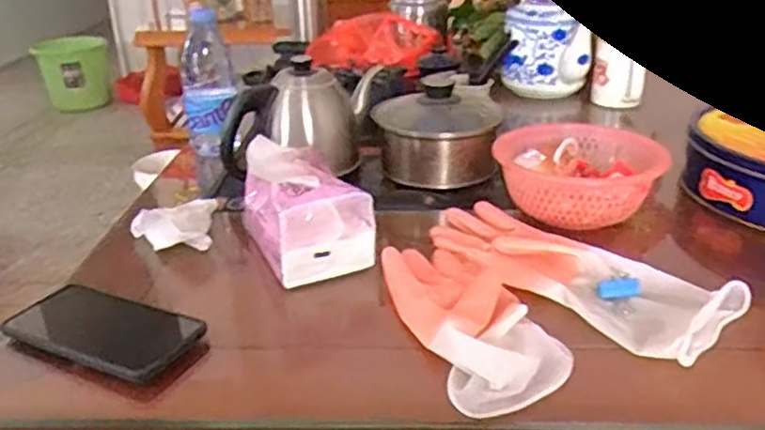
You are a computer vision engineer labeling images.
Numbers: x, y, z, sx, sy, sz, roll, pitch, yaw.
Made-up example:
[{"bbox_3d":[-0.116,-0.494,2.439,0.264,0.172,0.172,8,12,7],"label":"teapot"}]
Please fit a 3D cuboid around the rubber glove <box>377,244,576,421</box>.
[{"bbox_3d":[0.067,0.078,0.537,0.094,0.032,0.201,-10,27,-17],"label":"rubber glove"}]

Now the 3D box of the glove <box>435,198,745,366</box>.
[{"bbox_3d":[0.167,0.051,0.595,0.272,0.030,0.124,19,33,36],"label":"glove"}]

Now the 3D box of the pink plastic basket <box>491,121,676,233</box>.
[{"bbox_3d":[0.212,-0.045,0.713,0.157,0.069,0.133,-6,26,-8],"label":"pink plastic basket"}]

